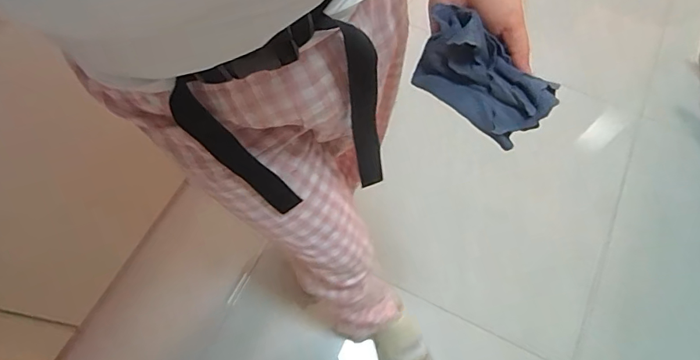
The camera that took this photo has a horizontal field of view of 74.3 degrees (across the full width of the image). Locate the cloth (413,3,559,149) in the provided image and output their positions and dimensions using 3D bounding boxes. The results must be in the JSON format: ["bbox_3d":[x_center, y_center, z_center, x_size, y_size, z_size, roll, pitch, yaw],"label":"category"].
[{"bbox_3d":[0.113,-0.089,0.393,0.119,0.071,0.057,37,70,13],"label":"cloth"}]

